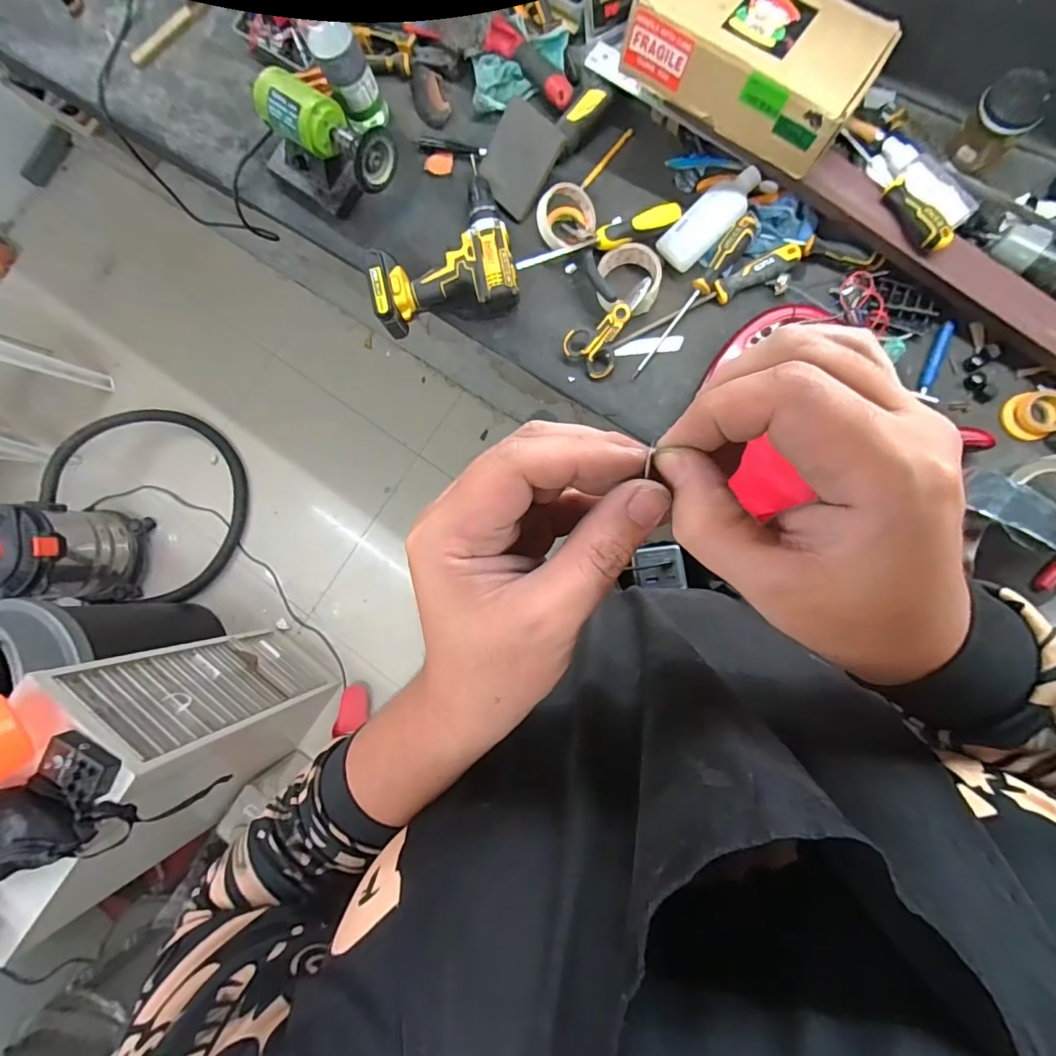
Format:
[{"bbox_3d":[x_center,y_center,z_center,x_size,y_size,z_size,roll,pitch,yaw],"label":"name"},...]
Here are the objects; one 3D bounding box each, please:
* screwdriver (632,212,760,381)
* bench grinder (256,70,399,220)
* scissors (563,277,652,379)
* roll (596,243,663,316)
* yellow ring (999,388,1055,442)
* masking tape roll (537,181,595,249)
[{"bbox_3d":[0.228,-0.321,0.701,0.028,0.030,0.252,40,95,8],"label":"screwdriver"},{"bbox_3d":[-0.307,-0.555,0.762,0.231,0.129,0.109,33,94,9],"label":"bench grinder"},{"bbox_3d":[0.117,-0.282,0.706,0.076,0.014,0.139,44,111,8],"label":"scissors"},{"bbox_3d":[0.142,-0.345,0.711,0.089,0.038,0.097,0,89,10],"label":"roll"},{"bbox_3d":[0.637,-0.143,0.636,0.064,0.023,0.060,0,89,10],"label":"yellow ring"},{"bbox_3d":[0.056,-0.441,0.727,0.082,0.056,0.080,0,89,10],"label":"masking tape roll"}]

